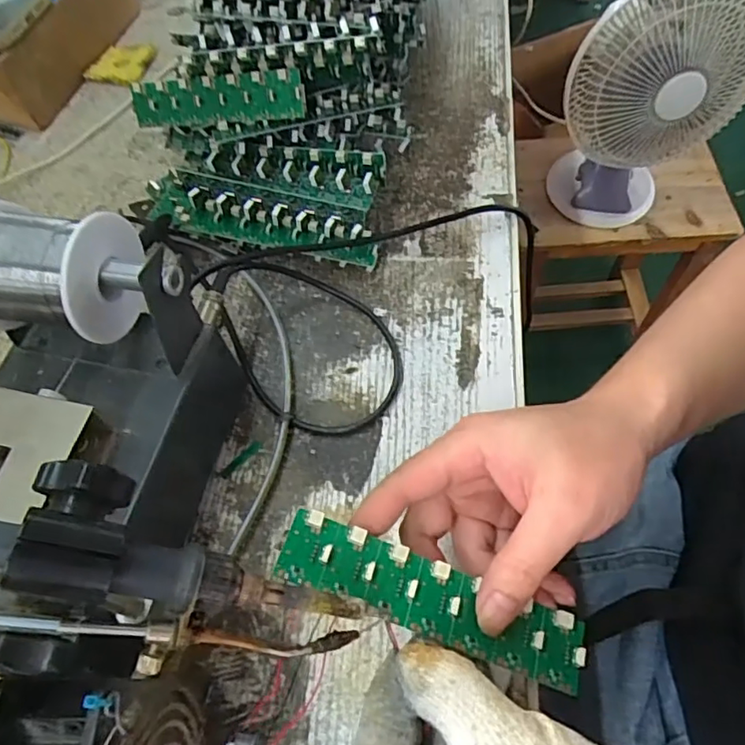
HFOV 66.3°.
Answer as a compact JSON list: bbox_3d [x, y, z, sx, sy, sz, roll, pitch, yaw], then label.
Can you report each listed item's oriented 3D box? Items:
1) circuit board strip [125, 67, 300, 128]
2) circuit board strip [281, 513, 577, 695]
[{"bbox_3d":[-0.116,-0.199,0.417,0.136,0.031,0.007,4,33,16],"label":"circuit board strip"},{"bbox_3d":[0.027,0.097,0.244,0.137,0.007,0.031,22,60,-3],"label":"circuit board strip"}]

